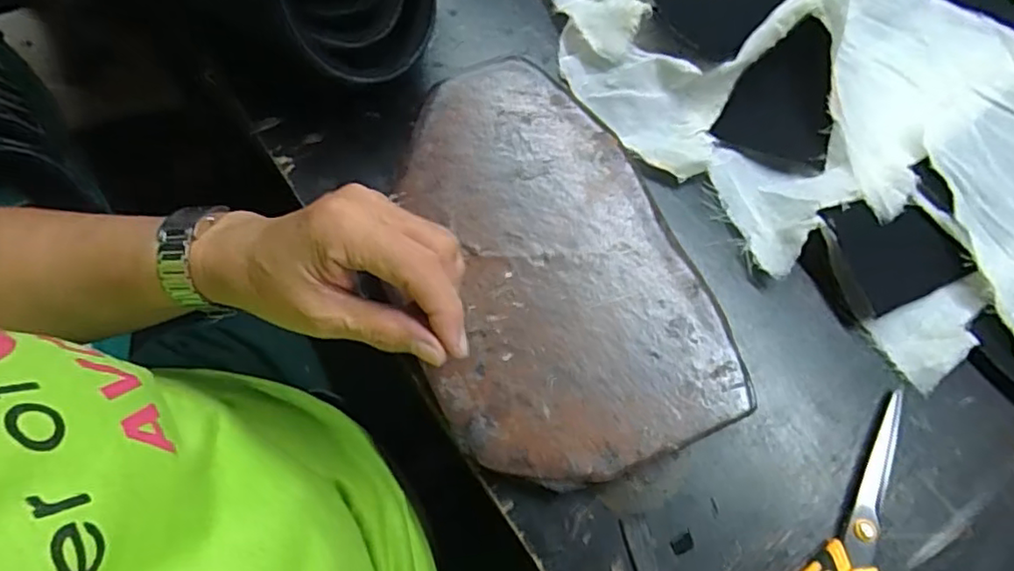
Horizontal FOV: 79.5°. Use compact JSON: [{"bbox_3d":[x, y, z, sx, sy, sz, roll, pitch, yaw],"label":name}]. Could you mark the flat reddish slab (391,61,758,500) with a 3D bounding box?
[{"bbox_3d":[0.019,-0.017,0.380,0.160,0.021,0.266,-20,73,-7],"label":"flat reddish slab"}]

